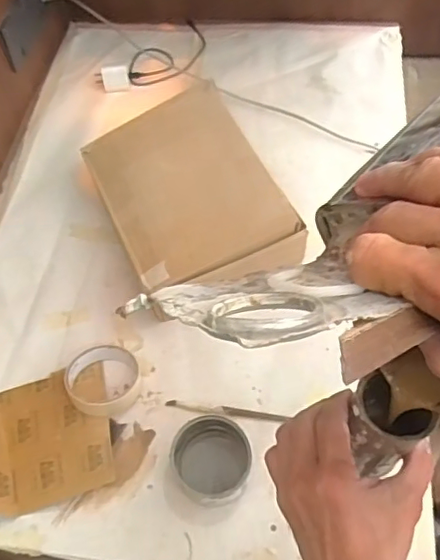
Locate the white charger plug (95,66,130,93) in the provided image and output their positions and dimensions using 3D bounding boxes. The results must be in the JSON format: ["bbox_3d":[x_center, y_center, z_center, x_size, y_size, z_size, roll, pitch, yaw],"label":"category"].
[{"bbox_3d":[-0.180,-0.338,0.965,0.054,0.021,0.048,-13,58,-4],"label":"white charger plug"}]

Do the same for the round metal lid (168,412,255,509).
[{"bbox_3d":[-0.009,0.190,0.600,0.082,0.035,0.083,-11,57,-2],"label":"round metal lid"}]

